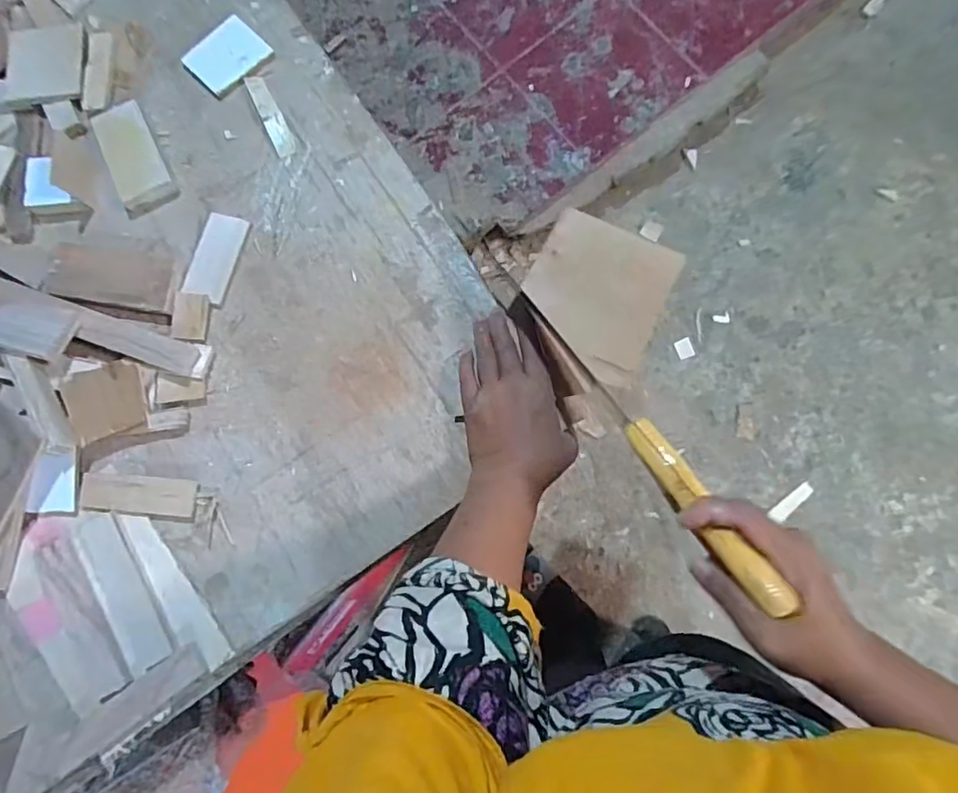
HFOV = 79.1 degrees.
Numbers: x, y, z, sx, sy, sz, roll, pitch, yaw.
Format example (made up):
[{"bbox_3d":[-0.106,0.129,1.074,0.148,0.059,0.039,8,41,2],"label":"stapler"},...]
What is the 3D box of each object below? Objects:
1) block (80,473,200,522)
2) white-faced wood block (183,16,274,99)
[{"bbox_3d":[-0.302,0.088,0.514,0.103,0.004,0.035,5,81,5],"label":"block"},{"bbox_3d":[-0.259,-0.349,0.595,0.061,0.010,0.076,43,86,10],"label":"white-faced wood block"}]

